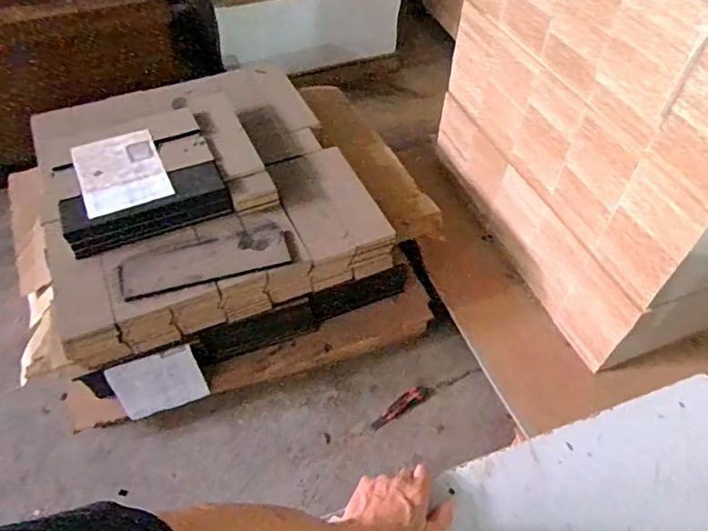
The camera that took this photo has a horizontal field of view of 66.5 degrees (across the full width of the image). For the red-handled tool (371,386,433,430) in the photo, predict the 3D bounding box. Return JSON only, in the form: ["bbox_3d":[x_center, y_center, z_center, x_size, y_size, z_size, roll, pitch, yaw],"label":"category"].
[{"bbox_3d":[0.136,0.409,1.571,0.208,0.014,0.048,-26,56,-21],"label":"red-handled tool"}]

